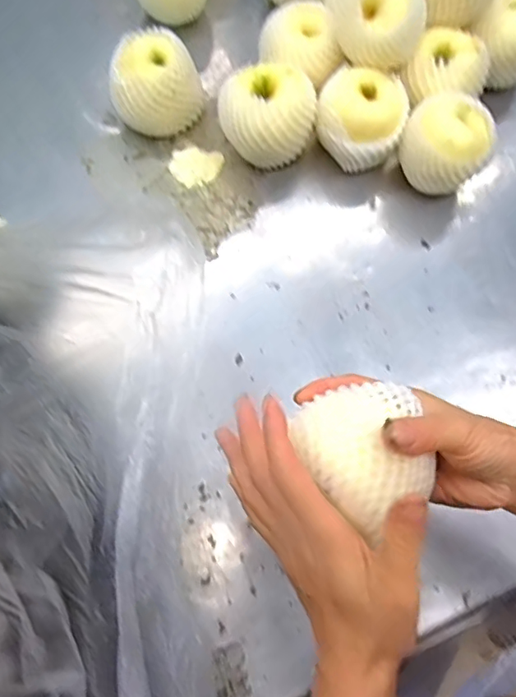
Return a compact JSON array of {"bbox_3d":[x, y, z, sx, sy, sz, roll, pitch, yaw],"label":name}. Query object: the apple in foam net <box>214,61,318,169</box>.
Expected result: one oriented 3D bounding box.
[{"bbox_3d":[0.010,-0.245,0.584,0.099,0.087,0.091,18,71,5],"label":"apple in foam net"}]

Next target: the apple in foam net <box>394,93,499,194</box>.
[{"bbox_3d":[0.199,-0.211,0.576,0.091,0.090,0.082,37,74,12],"label":"apple in foam net"}]

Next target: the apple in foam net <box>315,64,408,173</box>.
[{"bbox_3d":[0.111,-0.244,0.588,0.089,0.088,0.084,0,70,-1],"label":"apple in foam net"}]

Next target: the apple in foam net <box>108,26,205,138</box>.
[{"bbox_3d":[-0.111,-0.289,0.596,0.092,0.085,0.085,21,71,7],"label":"apple in foam net"}]

